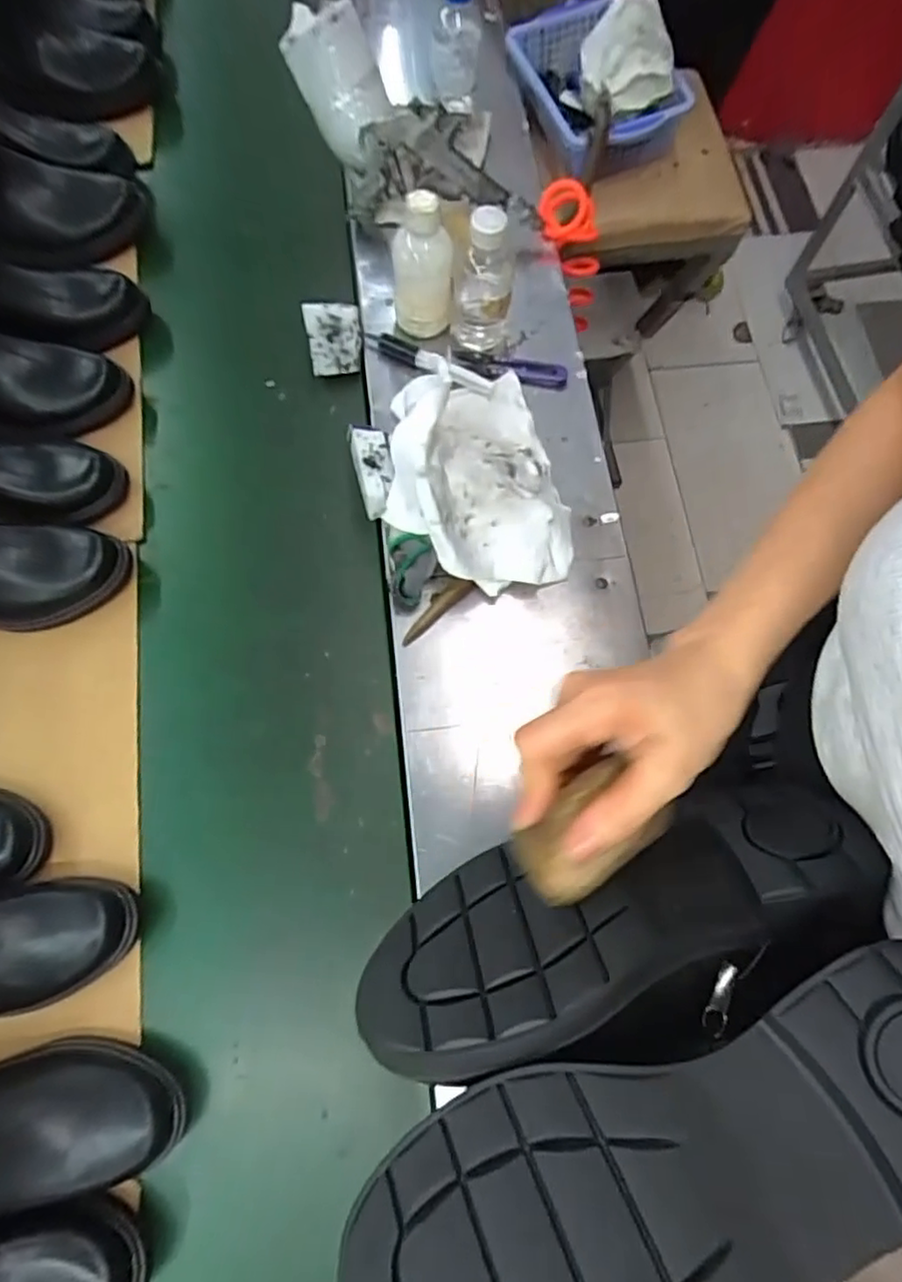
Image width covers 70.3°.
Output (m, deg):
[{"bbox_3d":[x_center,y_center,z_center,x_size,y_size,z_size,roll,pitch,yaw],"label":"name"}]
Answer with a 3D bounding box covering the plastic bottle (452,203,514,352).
[{"bbox_3d":[0.030,-0.344,0.615,0.057,0.130,0.046,6,74,1],"label":"plastic bottle"}]

